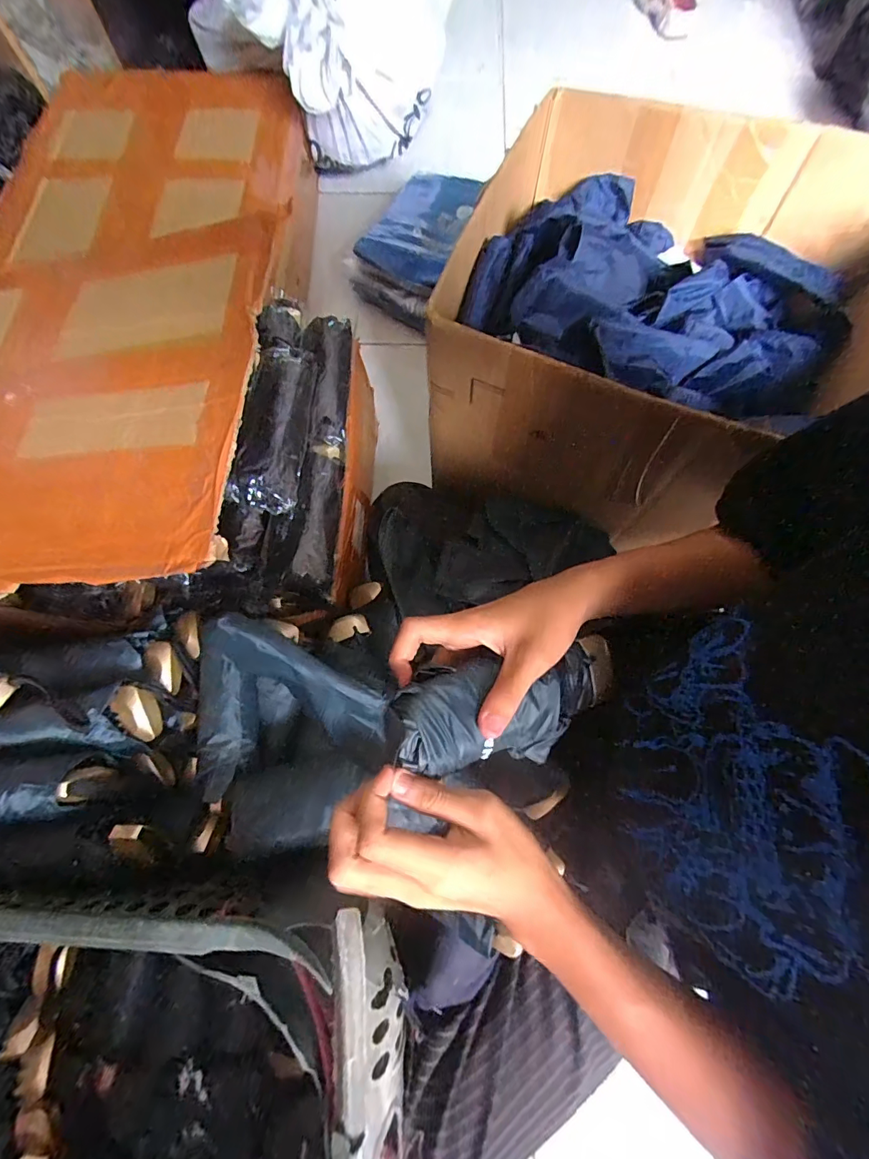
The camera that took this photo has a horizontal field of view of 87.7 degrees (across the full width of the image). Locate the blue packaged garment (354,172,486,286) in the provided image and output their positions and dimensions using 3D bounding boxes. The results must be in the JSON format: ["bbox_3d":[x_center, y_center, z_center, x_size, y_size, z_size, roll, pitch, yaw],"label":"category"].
[{"bbox_3d":[-0.018,-0.651,0.803,0.156,0.047,0.263,20,73,7],"label":"blue packaged garment"}]

